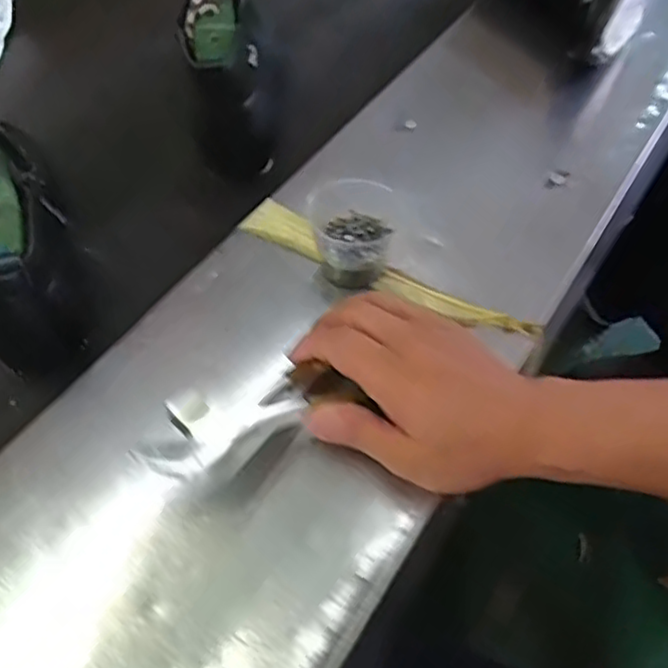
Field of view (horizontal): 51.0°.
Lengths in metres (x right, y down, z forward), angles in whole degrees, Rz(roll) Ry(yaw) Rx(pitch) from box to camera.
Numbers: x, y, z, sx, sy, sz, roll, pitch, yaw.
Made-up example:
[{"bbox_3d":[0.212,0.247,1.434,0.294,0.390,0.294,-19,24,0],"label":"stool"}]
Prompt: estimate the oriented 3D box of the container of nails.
[{"bbox_3d":[0.014,-0.057,0.481,0.048,0.036,0.051,9,53,8],"label":"container of nails"}]

